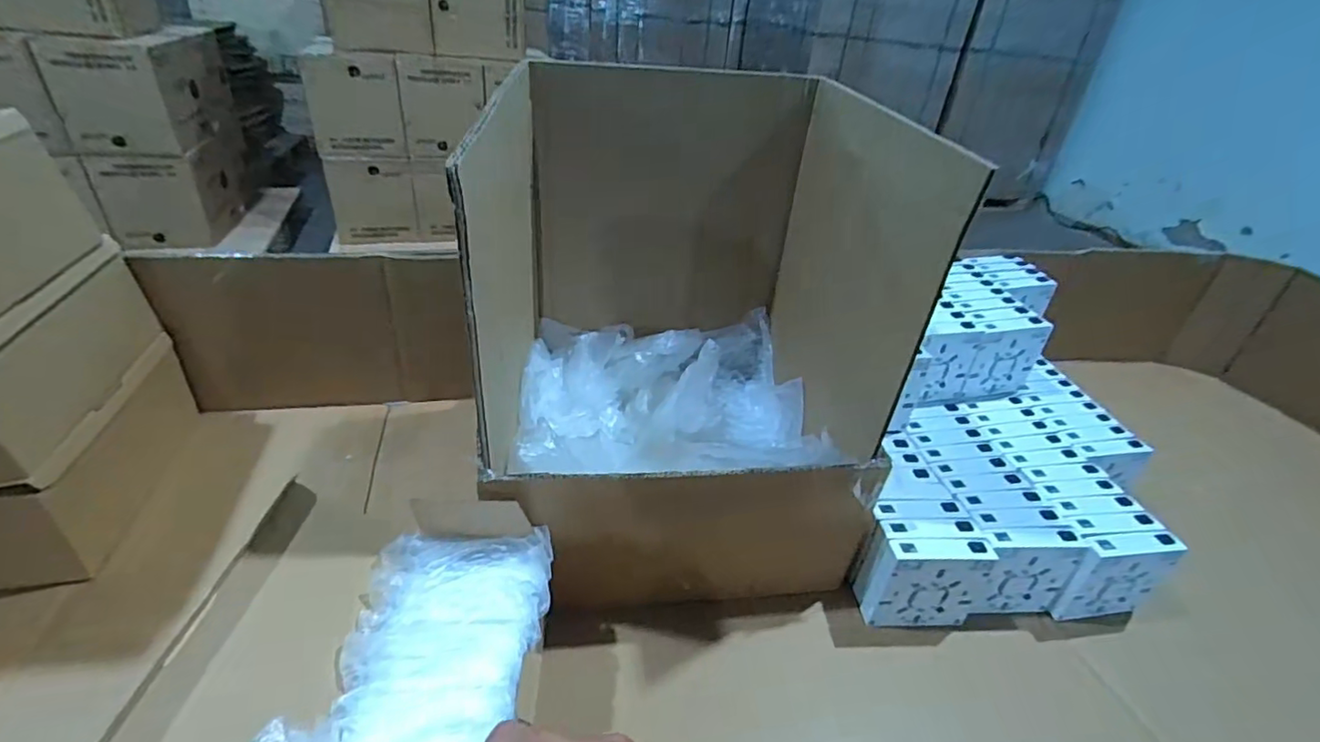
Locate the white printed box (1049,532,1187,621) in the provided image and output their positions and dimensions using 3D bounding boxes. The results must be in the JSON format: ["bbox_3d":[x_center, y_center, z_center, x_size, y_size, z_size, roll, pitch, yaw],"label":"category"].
[{"bbox_3d":[0.388,0.177,0.503,0.080,0.088,0.023,0,34,-9],"label":"white printed box"}]

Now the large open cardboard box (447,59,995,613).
[{"bbox_3d":[0.017,-0.047,0.526,0.286,0.345,0.317,1,34,-8],"label":"large open cardboard box"}]

